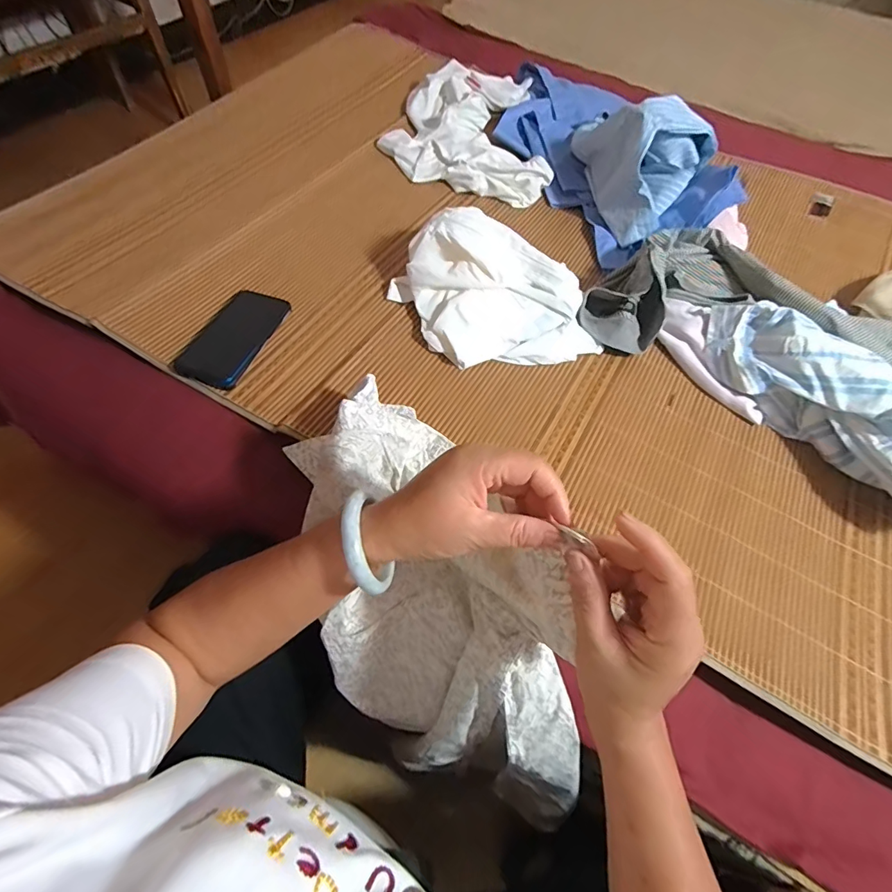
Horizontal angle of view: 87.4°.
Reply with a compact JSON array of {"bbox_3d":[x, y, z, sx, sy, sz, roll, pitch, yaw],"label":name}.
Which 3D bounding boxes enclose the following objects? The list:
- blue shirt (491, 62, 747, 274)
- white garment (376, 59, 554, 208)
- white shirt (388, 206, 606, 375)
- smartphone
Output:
[{"bbox_3d":[0.274,-0.557,0.835,0.229,0.172,0.491,-19,63,-15],"label":"blue shirt"},{"bbox_3d":[0.057,-0.621,0.905,0.302,0.046,0.378,12,59,3],"label":"white garment"},{"bbox_3d":[0.064,-0.212,0.629,0.257,0.098,0.175,-1,60,-5],"label":"white shirt"},{"bbox_3d":[-0.278,-0.145,0.610,0.089,0.008,0.163,17,60,6],"label":"smartphone"}]

